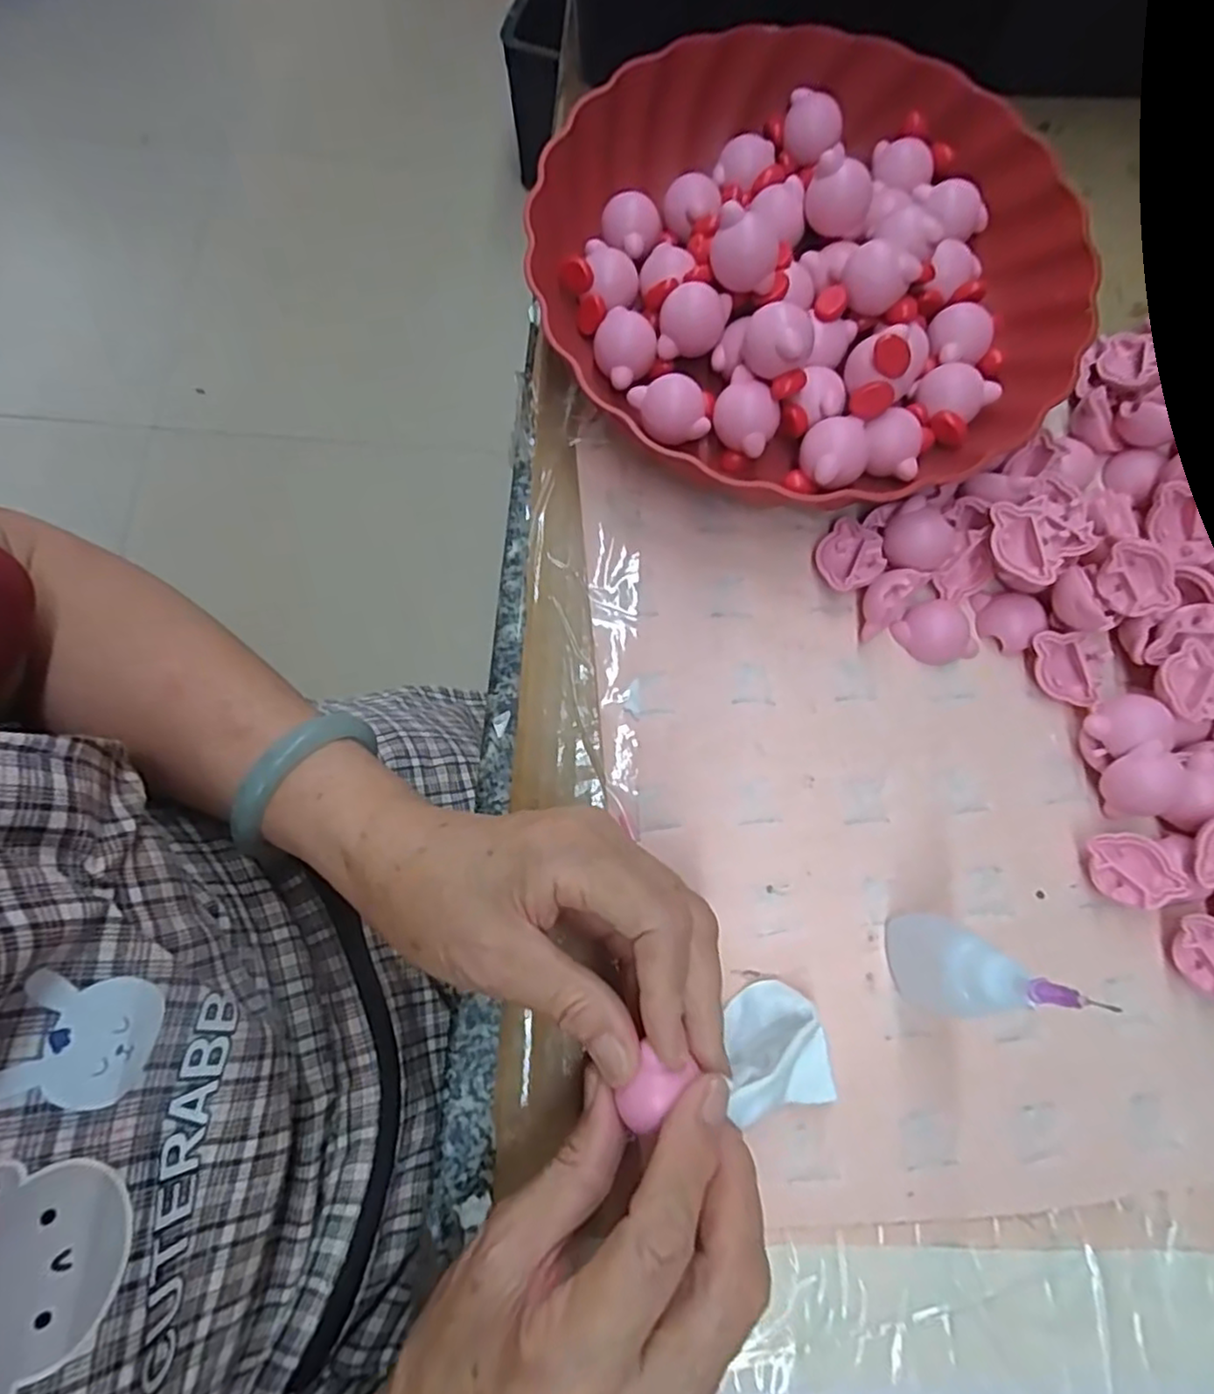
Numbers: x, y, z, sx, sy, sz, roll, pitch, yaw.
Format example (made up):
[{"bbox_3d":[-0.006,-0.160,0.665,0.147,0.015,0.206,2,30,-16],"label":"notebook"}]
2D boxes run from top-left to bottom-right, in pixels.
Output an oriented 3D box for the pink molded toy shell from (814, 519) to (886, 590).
[{"bbox_3d":[0.108,-0.062,0.308,0.031,0.014,0.028,-42,81,-10],"label":"pink molded toy shell"}]

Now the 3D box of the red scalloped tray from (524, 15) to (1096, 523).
[{"bbox_3d":[0.095,-0.205,0.323,0.247,0.046,0.232,28,77,6],"label":"red scalloped tray"}]

